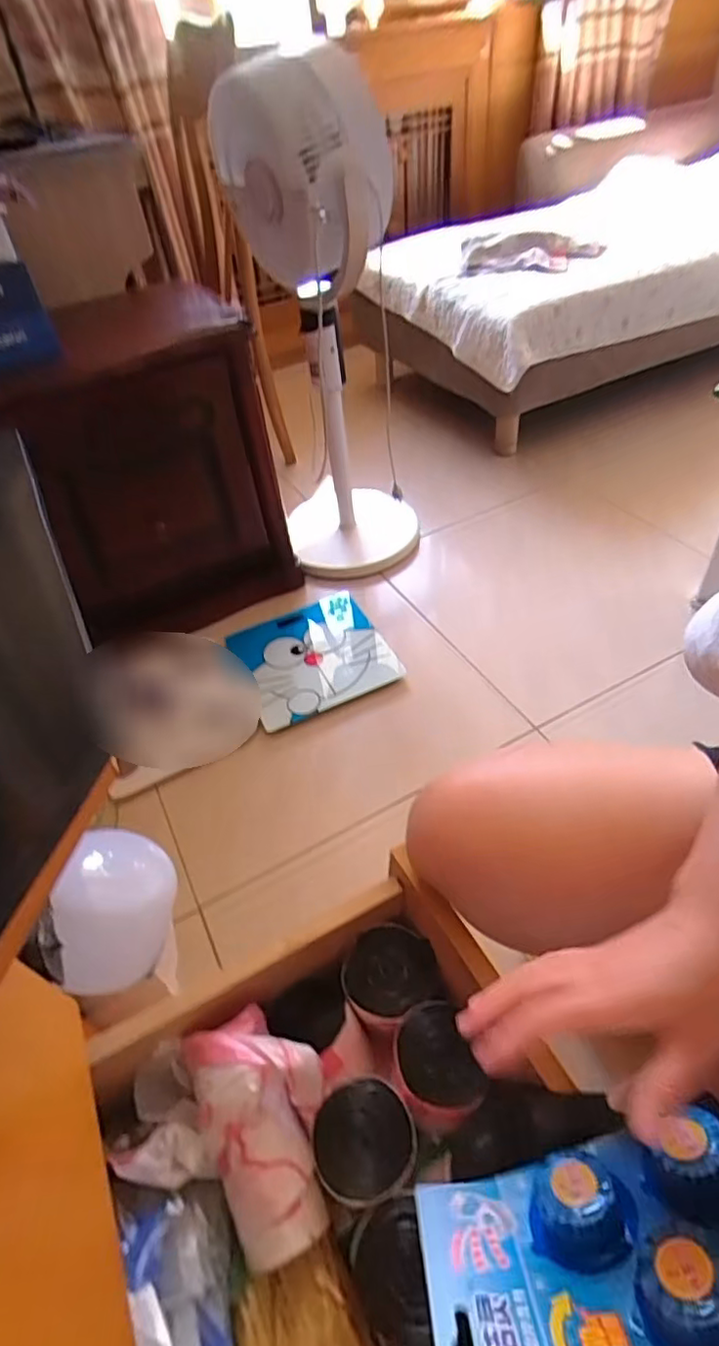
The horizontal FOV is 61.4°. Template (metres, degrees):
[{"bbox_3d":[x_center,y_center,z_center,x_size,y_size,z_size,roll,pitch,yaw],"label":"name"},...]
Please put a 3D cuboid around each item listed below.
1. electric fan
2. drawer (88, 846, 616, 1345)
[{"bbox_3d":[-0.058,-0.627,1.204,0.288,0.826,0.367,-12,46,-4],"label":"electric fan"},{"bbox_3d":[-0.001,0.397,0.455,0.368,0.149,0.378,-26,49,-17],"label":"drawer"}]

